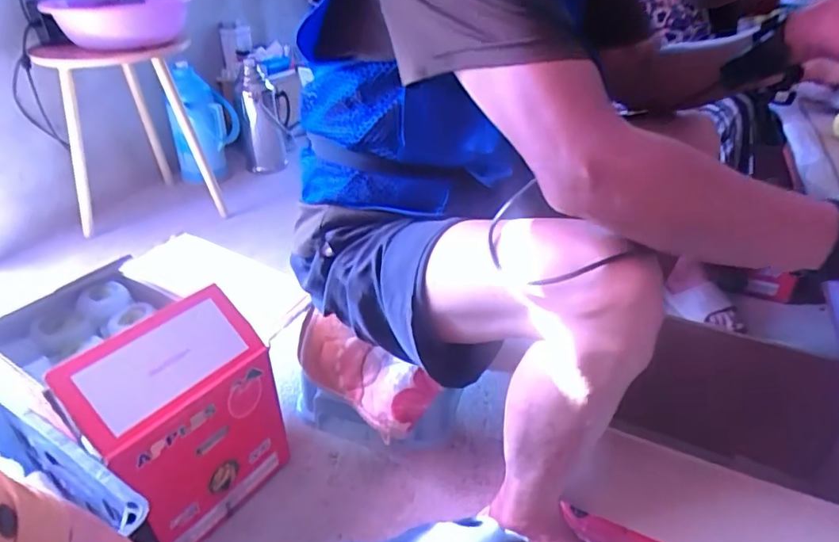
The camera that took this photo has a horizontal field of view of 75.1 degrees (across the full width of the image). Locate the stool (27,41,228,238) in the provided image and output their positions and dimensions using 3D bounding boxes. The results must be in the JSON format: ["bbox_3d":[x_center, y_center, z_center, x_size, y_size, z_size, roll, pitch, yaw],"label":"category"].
[{"bbox_3d":[-0.844,-0.394,1.600,0.416,0.537,0.312,-13,35,-17],"label":"stool"}]

